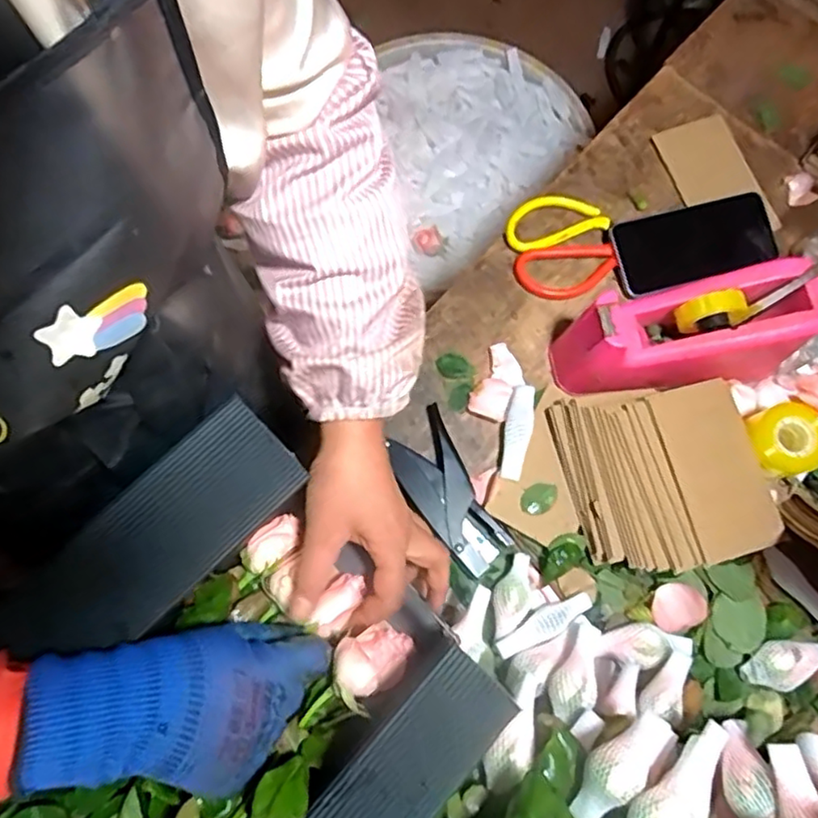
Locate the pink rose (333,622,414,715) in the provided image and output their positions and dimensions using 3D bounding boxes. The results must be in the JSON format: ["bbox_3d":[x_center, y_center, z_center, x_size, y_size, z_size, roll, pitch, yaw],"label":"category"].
[{"bbox_3d":[-0.023,0.162,0.405,0.052,0.050,0.041,-28,78,-8],"label":"pink rose"}]

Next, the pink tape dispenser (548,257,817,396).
[{"bbox_3d":[0.239,-0.065,0.552,0.208,0.093,0.081,-10,76,-3],"label":"pink tape dispenser"}]

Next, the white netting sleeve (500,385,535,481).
[{"bbox_3d":[0.098,0.022,0.573,0.024,0.022,0.085,10,76,1],"label":"white netting sleeve"}]

